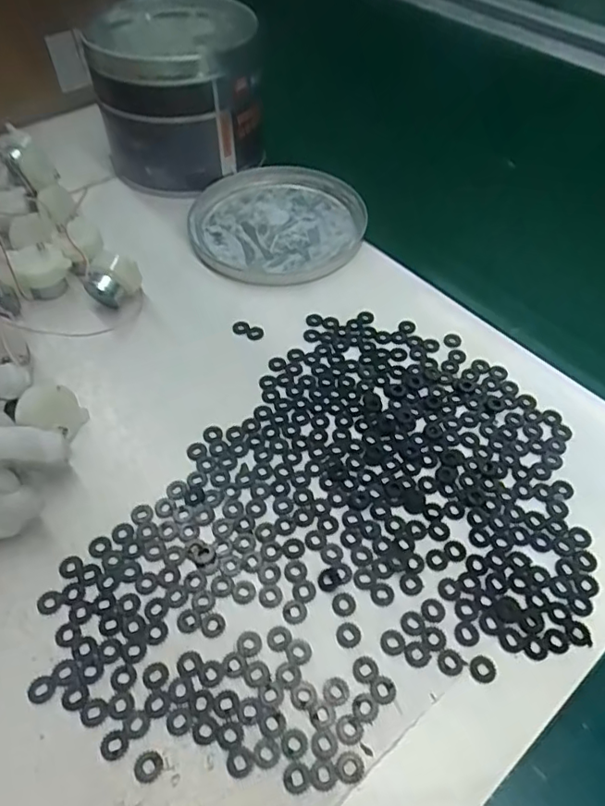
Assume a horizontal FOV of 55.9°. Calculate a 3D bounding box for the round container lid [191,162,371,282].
[{"bbox_3d":[-0.018,-0.141,0.436,0.127,0.012,0.137,0,52,0],"label":"round container lid"}]

